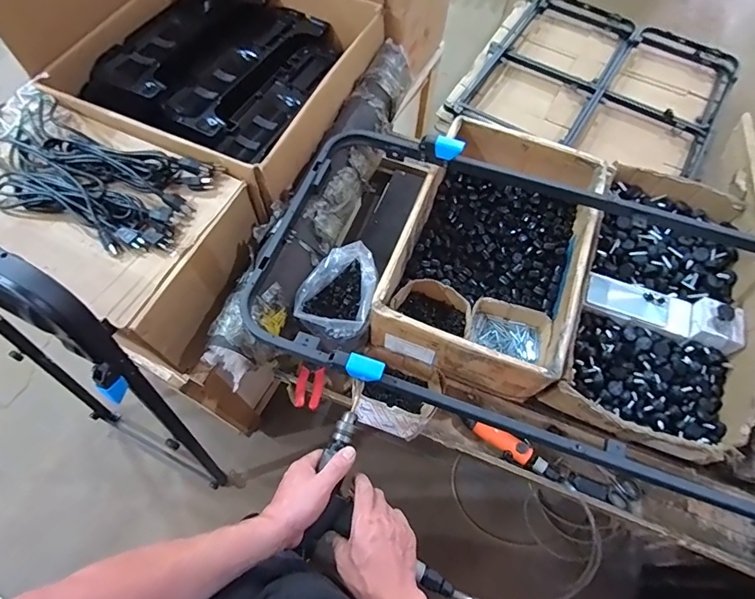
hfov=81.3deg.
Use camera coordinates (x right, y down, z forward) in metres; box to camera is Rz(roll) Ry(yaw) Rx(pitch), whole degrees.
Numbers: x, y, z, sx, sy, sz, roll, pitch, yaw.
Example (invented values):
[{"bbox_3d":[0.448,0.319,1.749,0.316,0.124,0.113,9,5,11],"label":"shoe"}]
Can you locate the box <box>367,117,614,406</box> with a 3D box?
[{"bbox_3d":[0.246,-0.101,0.927,0.349,0.160,0.534,20,66,9],"label":"box"}]

